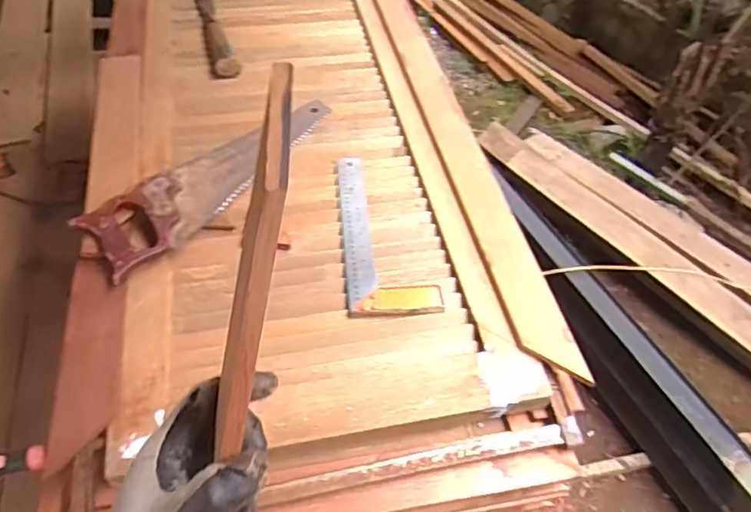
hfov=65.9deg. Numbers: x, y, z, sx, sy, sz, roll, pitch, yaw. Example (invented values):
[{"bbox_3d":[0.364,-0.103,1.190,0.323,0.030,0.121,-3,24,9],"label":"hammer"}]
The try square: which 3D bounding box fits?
[{"bbox_3d":[0.015,-0.040,0.836,0.120,0.016,0.302,-1,51,-6],"label":"try square"}]

